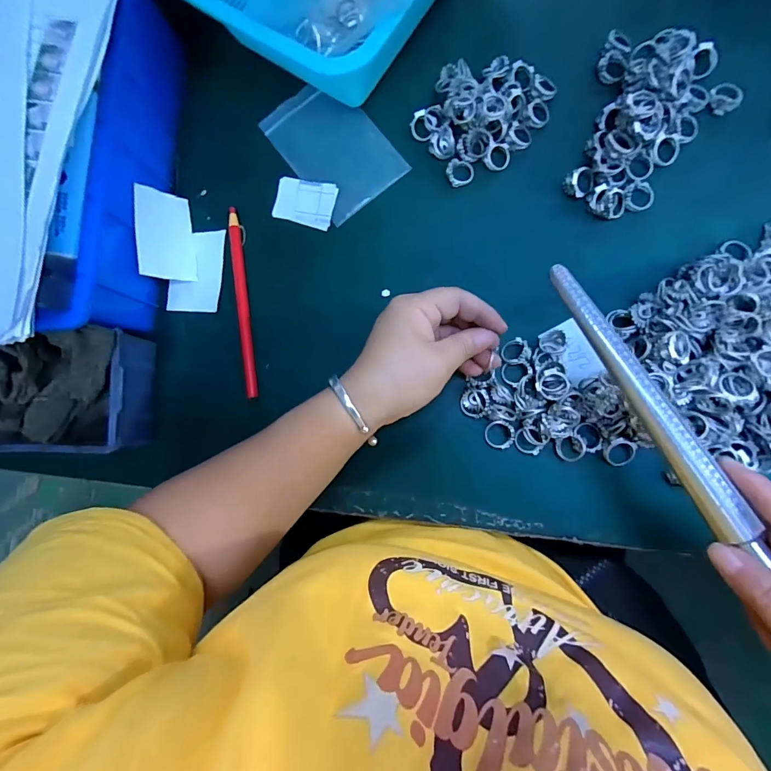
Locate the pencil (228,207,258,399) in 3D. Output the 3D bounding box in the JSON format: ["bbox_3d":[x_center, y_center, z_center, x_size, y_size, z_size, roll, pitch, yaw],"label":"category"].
[{"bbox_3d":[-0.124,-0.072,0.344,0.009,0.005,0.166,-8,85,6],"label":"pencil"}]

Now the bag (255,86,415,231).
[{"bbox_3d":[-0.046,-0.208,0.345,0.077,0.004,0.120,-37,82,3],"label":"bag"}]

